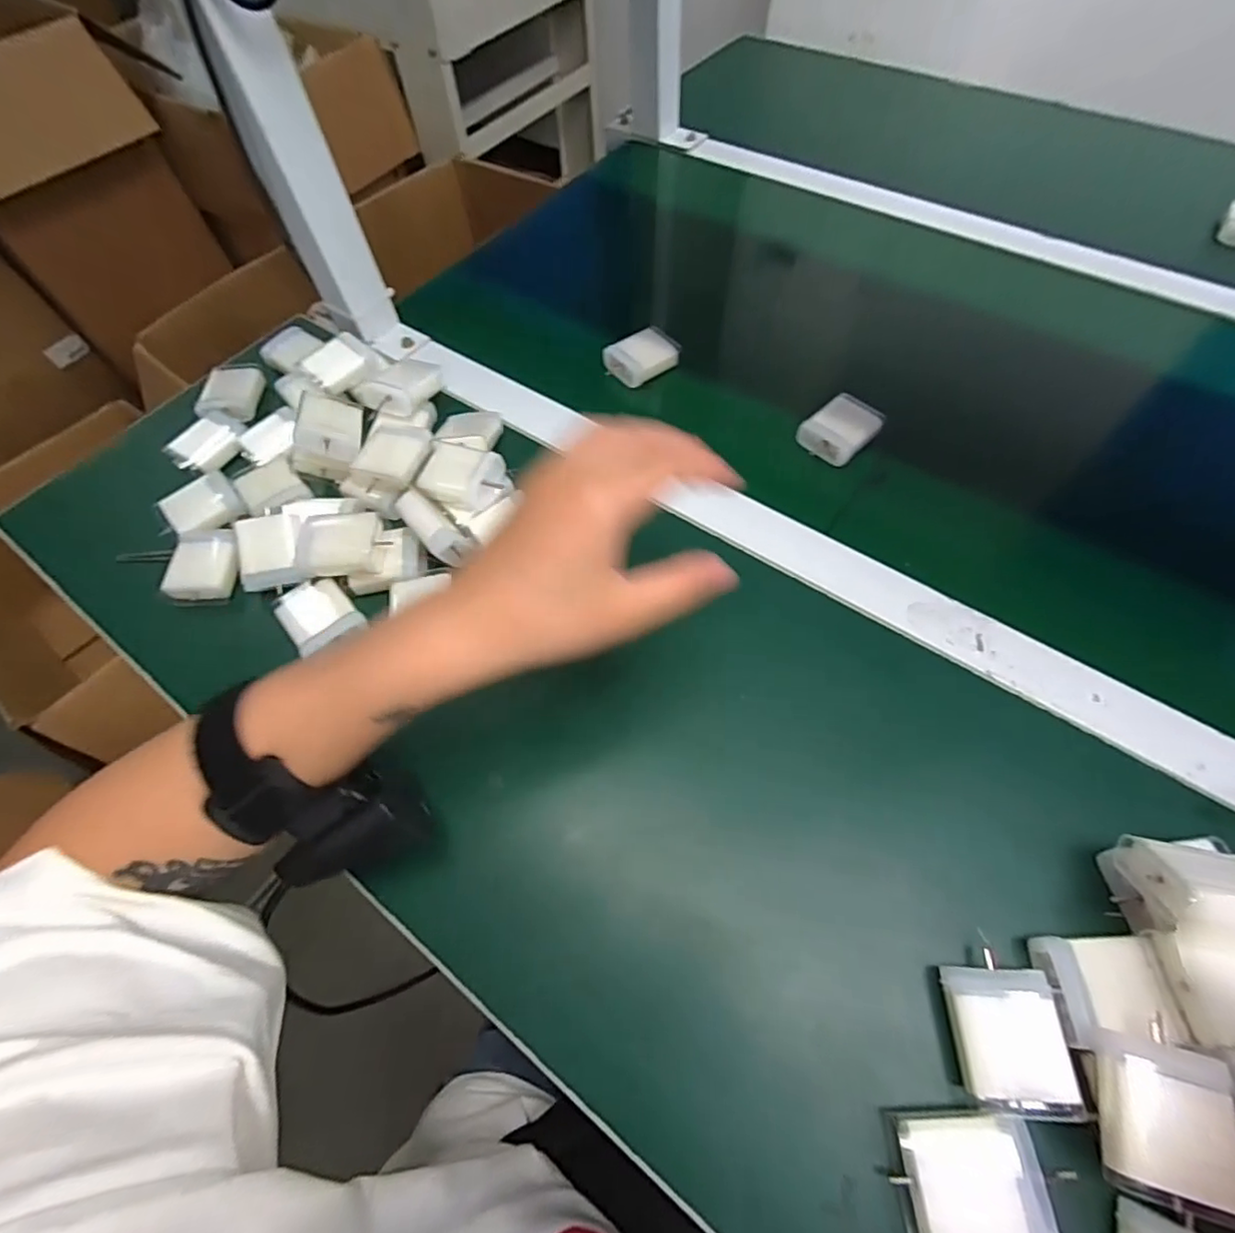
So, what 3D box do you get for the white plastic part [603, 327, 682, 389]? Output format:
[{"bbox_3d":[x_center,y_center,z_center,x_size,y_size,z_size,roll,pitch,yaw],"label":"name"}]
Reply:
[{"bbox_3d":[0.021,-0.215,0.487,0.055,0.020,0.042,-27,63,-12],"label":"white plastic part"}]

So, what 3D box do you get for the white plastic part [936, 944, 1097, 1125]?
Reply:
[{"bbox_3d":[0.169,0.180,0.253,0.042,0.013,0.053,2,61,4],"label":"white plastic part"}]

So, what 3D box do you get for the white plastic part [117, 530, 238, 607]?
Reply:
[{"bbox_3d":[-0.304,-0.037,0.403,0.097,0.024,0.051,9,62,8],"label":"white plastic part"}]

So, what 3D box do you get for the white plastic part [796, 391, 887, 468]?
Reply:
[{"bbox_3d":[0.167,-0.140,0.438,0.045,0.015,0.055,40,70,22],"label":"white plastic part"}]

